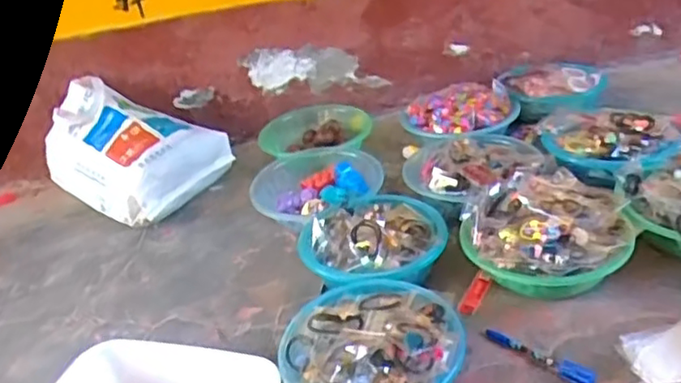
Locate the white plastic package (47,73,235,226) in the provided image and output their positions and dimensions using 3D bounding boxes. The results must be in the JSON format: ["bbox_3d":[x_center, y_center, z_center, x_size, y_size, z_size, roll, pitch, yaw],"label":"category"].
[{"bbox_3d":[-0.436,-0.099,1.368,0.332,0.218,0.262,17,38,37],"label":"white plastic package"}]

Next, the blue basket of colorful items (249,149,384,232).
[{"bbox_3d":[-0.047,-0.003,1.221,0.229,0.076,0.237,-6,30,3],"label":"blue basket of colorful items"}]

